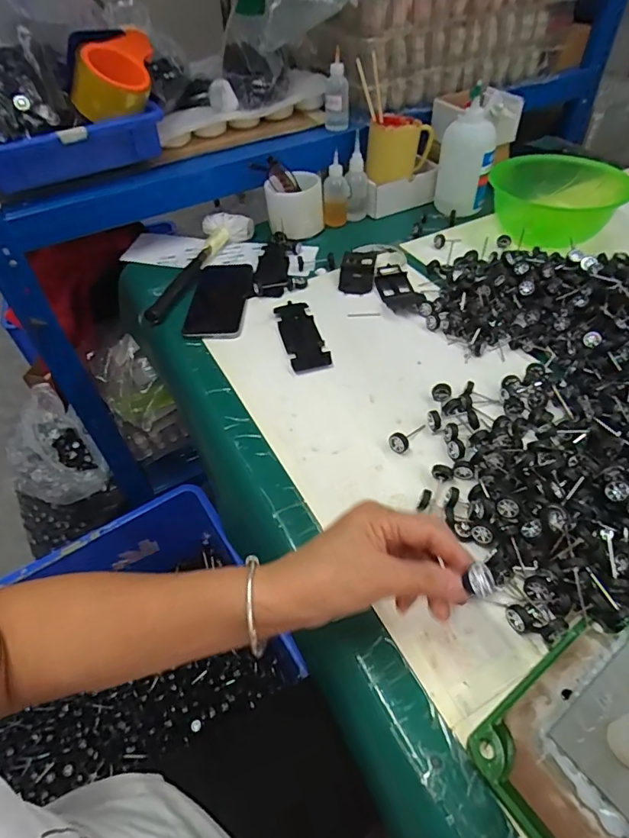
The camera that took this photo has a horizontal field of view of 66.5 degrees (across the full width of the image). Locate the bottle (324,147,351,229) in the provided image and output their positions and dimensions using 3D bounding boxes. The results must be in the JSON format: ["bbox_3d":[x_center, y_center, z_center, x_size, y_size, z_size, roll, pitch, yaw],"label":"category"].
[{"bbox_3d":[0.035,-0.360,0.761,0.040,0.097,0.031,-1,49,3],"label":"bottle"}]

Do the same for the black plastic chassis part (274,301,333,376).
[{"bbox_3d":[-0.018,-0.105,0.596,0.046,0.006,0.133,-13,49,-8],"label":"black plastic chassis part"}]

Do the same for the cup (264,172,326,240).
[{"bbox_3d":[-0.030,-0.336,0.755,0.087,0.072,0.087,-2,48,2],"label":"cup"}]

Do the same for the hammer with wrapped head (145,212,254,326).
[{"bbox_3d":[-0.182,-0.233,0.704,0.073,0.030,0.249,17,52,18],"label":"hammer with wrapped head"}]

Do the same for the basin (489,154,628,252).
[{"bbox_3d":[0.373,-0.341,0.741,0.189,0.070,0.189,-2,48,2],"label":"basin"}]

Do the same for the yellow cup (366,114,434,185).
[{"bbox_3d":[0.139,-0.440,0.779,0.099,0.073,0.106,7,49,10],"label":"yellow cup"}]

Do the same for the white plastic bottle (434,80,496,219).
[{"bbox_3d":[0.236,-0.405,0.751,0.081,0.149,0.080,7,49,10],"label":"white plastic bottle"}]

